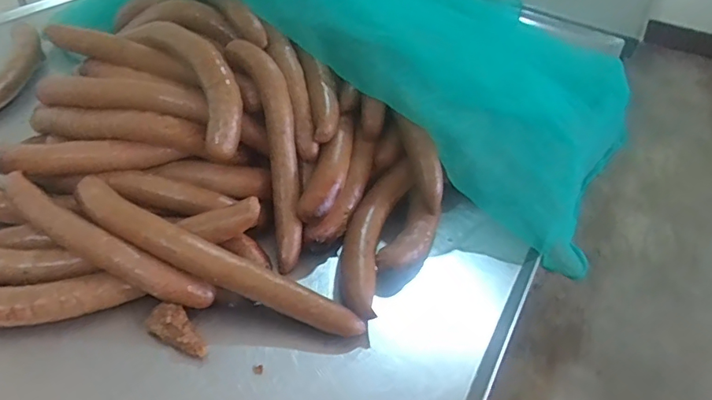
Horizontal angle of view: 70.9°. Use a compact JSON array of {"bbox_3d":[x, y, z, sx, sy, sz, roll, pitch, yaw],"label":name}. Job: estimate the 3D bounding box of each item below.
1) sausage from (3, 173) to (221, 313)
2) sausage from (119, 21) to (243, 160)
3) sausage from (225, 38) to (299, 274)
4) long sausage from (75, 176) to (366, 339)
[{"bbox_3d":[-0.277,0.043,0.529,0.271,0.041,0.045,23,45,15],"label":"sausage"},{"bbox_3d":[-0.200,-0.156,0.614,0.059,0.062,0.238,-25,64,-30],"label":"sausage"},{"bbox_3d":[-0.103,-0.062,0.607,0.052,0.050,0.288,-10,85,-17],"label":"sausage"},{"bbox_3d":[-0.154,0.061,0.524,0.349,0.045,0.055,26,44,4],"label":"long sausage"}]

